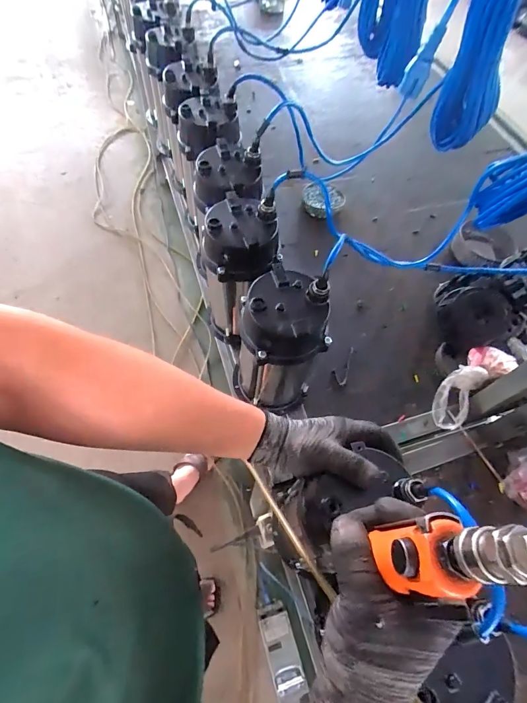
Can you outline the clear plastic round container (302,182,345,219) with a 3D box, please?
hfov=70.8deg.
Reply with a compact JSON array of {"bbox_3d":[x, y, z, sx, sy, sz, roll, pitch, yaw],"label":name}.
[{"bbox_3d":[0.151,-0.389,0.946,0.101,0.026,0.097,2,61,-3],"label":"clear plastic round container"}]

